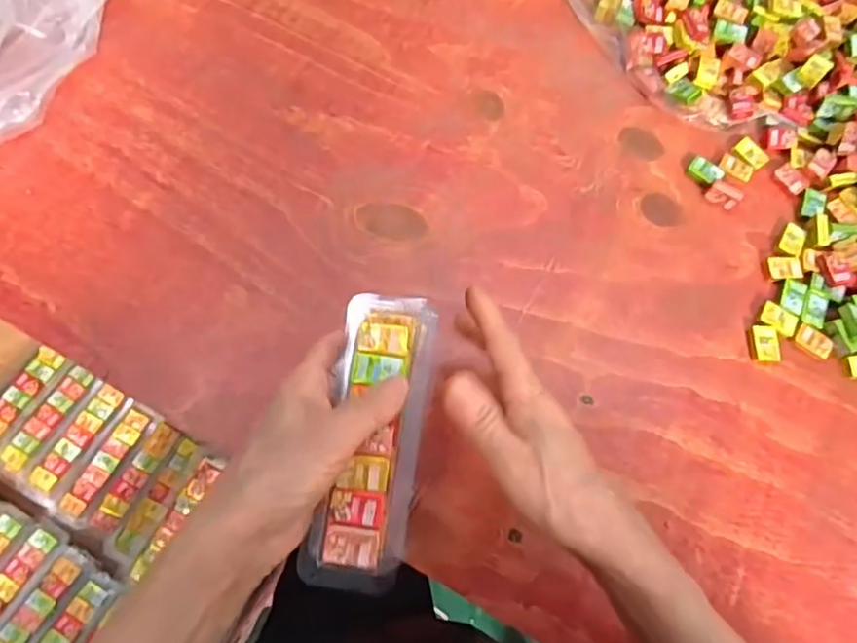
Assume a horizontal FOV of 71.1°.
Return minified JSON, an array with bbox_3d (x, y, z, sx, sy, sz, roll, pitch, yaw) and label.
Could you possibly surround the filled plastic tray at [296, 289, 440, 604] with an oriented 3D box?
[{"bbox_3d":[-0.026,0.056,0.300,0.048,0.014,0.146,8,74,0],"label":"filled plastic tray"}]

